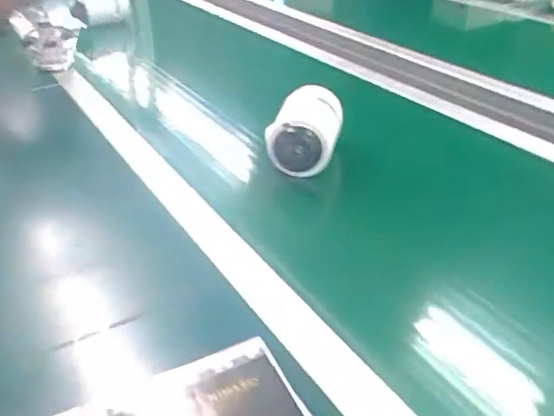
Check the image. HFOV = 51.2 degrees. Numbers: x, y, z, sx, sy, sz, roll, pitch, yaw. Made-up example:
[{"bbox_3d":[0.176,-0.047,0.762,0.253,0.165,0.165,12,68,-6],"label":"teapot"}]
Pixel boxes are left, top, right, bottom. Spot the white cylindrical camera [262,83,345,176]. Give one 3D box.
[{"bbox_3d":[0.032,-0.095,0.701,0.090,0.079,0.109,1,34,5],"label":"white cylindrical camera"}]

